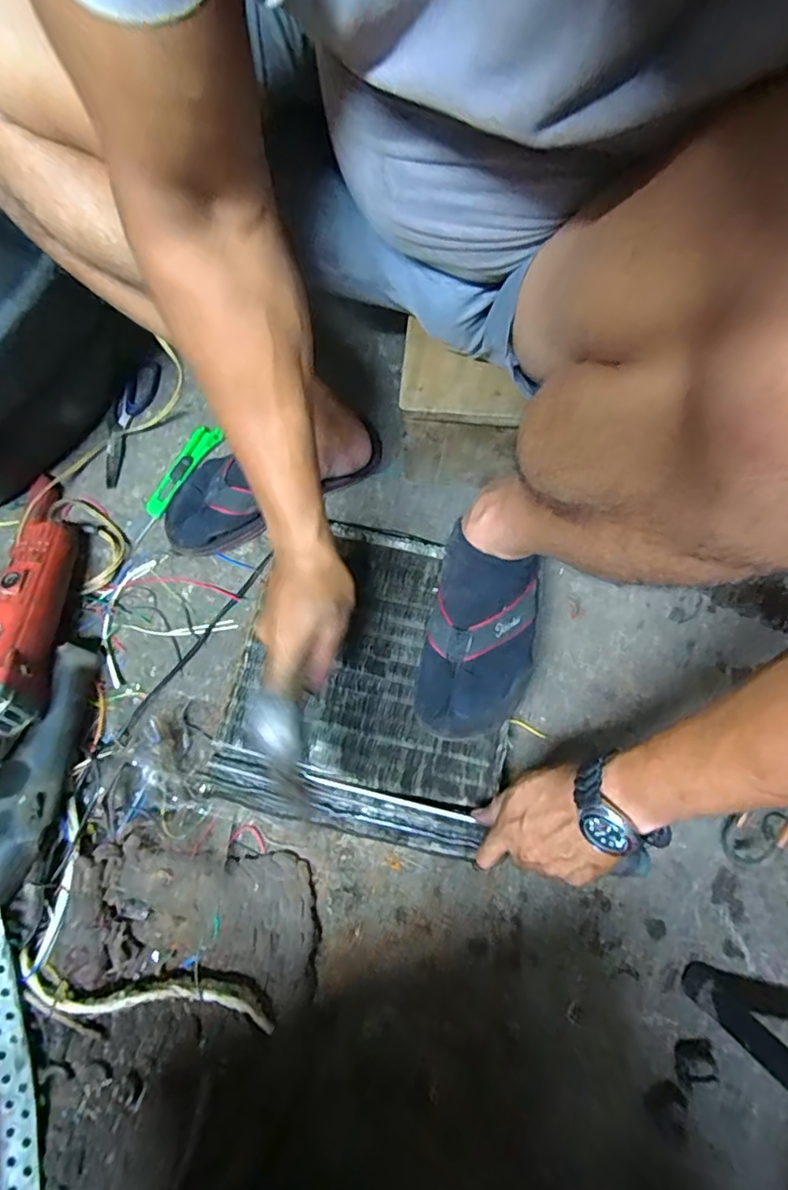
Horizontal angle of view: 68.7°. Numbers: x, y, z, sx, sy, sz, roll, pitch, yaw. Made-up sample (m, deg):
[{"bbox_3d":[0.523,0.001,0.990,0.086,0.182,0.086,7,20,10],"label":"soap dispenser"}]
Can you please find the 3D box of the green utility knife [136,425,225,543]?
[{"bbox_3d":[-0.261,-0.137,0.690,0.032,0.011,0.162,25,72,9],"label":"green utility knife"}]

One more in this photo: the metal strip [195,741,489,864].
[{"bbox_3d":[-0.054,0.198,0.548,0.266,0.018,0.045,13,71,5],"label":"metal strip"}]

